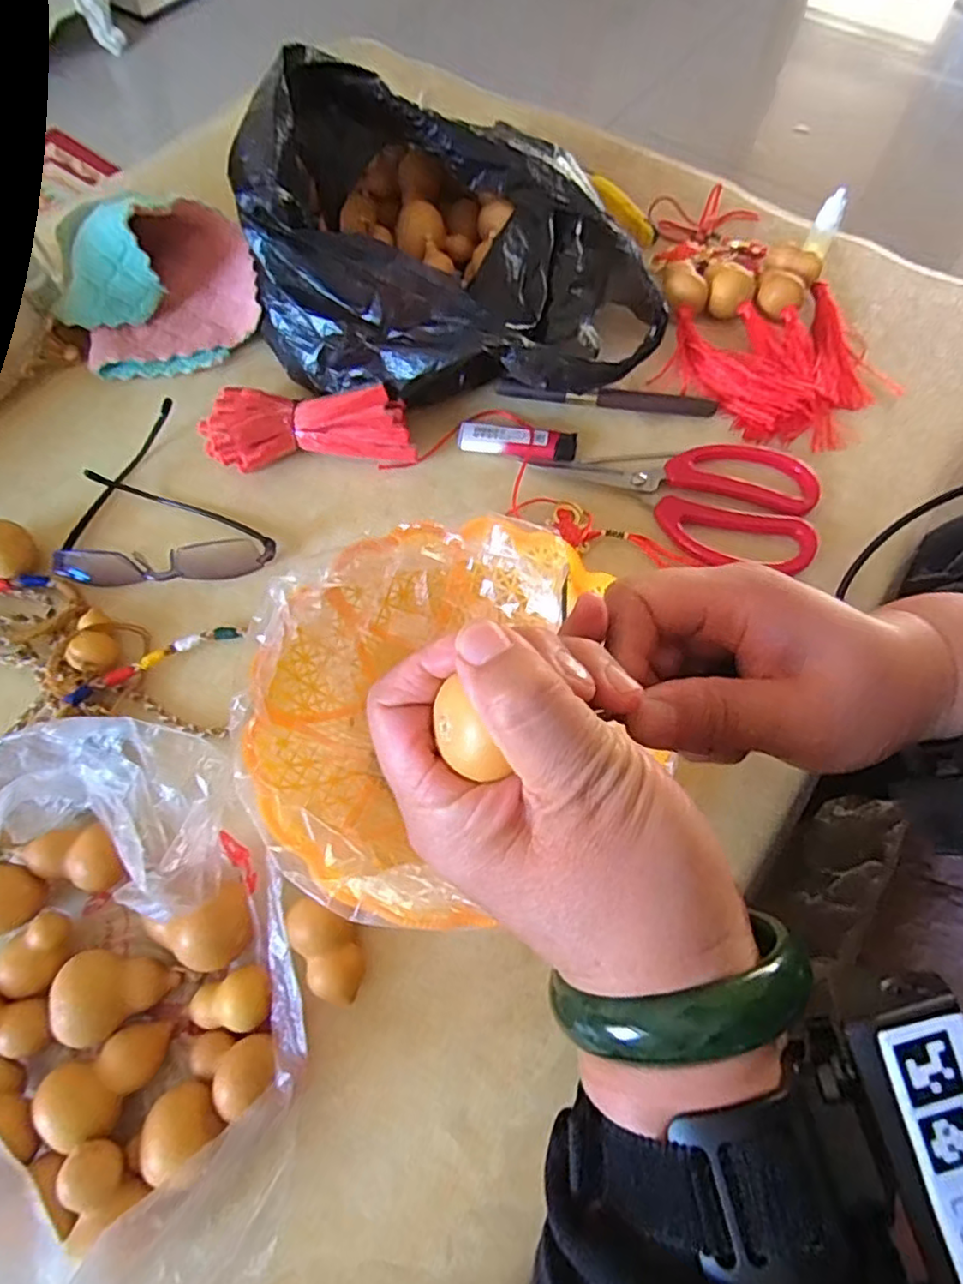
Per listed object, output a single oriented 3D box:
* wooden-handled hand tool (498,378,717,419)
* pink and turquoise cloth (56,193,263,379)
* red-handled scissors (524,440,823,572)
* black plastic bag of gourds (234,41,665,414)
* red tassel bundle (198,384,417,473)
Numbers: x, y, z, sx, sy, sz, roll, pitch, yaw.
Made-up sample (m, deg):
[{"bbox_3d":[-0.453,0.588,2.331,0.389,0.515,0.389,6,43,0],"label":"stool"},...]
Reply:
[{"bbox_3d":[0.087,-0.173,0.456,0.152,0.012,0.013,8,66,4],"label":"wooden-handled hand tool"},{"bbox_3d":[-0.231,-0.256,0.457,0.136,0.088,0.087,-18,67,-8],"label":"pink and turquoise cloth"},{"bbox_3d":[0.131,-0.098,0.424,0.171,0.009,0.091,9,66,4],"label":"red-handled scissors"},{"bbox_3d":[-0.001,-0.269,0.433,0.258,0.134,0.228,20,67,9],"label":"black plastic bag of gourds"},{"bbox_3d":[-0.117,-0.143,0.433,0.140,0.040,0.050,-4,66,-2],"label":"red tassel bundle"}]

